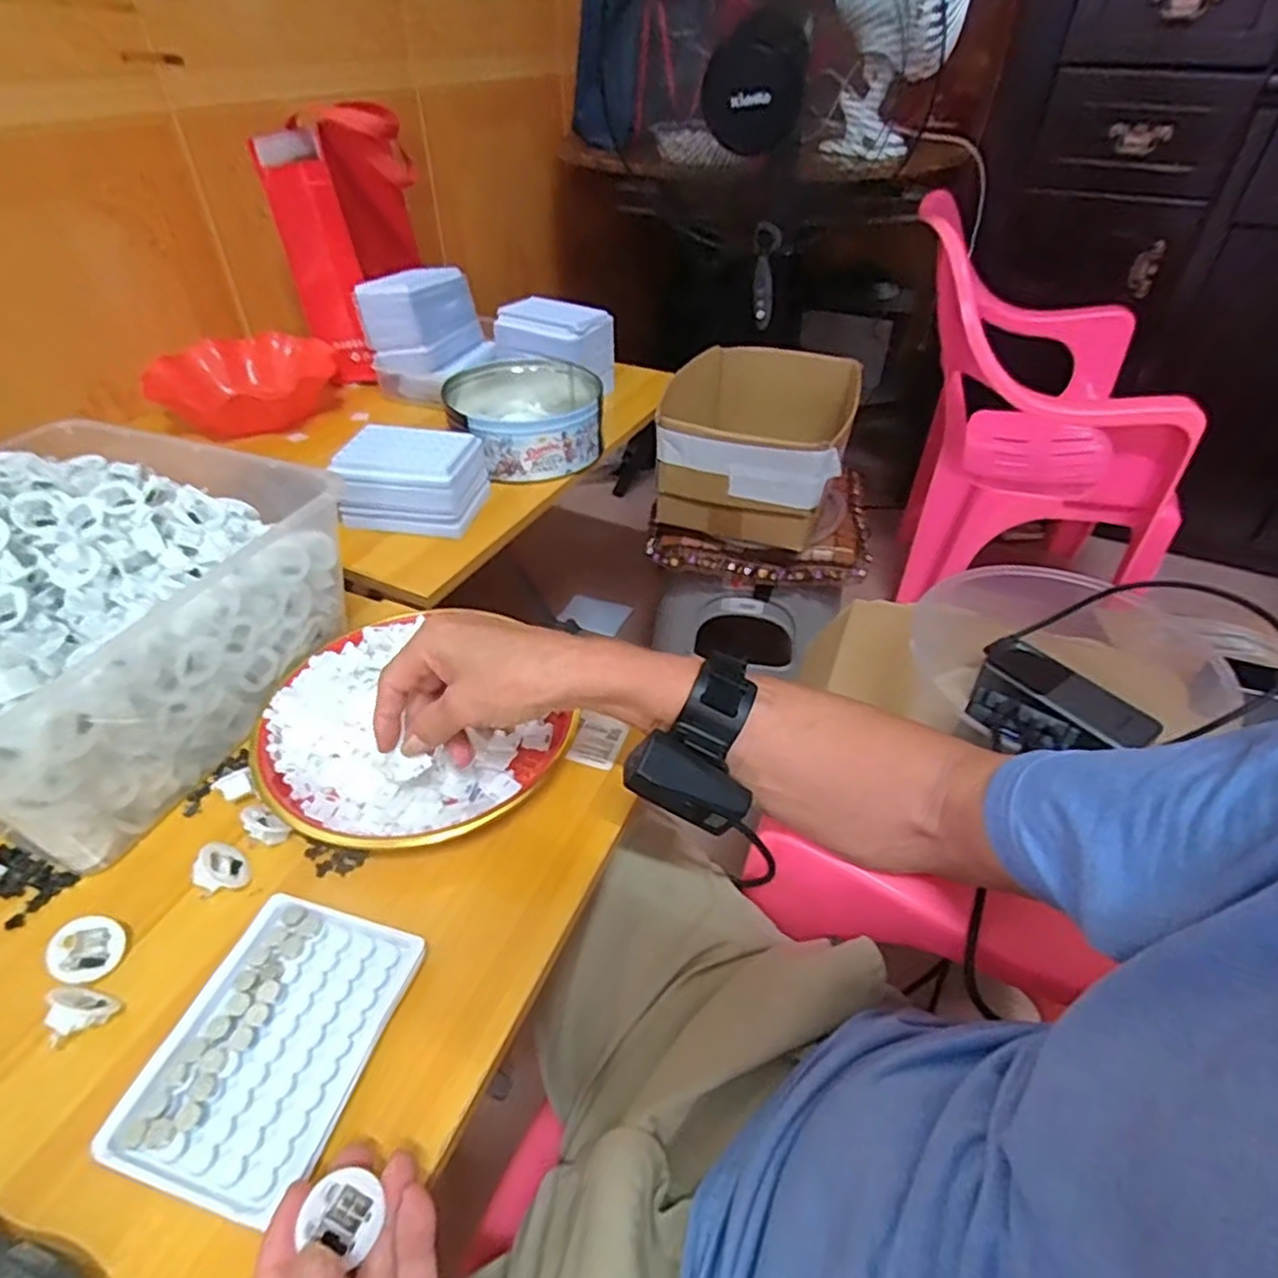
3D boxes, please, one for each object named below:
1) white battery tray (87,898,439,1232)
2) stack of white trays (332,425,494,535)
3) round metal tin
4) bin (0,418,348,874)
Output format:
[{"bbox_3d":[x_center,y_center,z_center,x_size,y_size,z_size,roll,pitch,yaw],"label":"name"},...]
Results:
[{"bbox_3d":[-0.185,0.206,0.366,0.097,0.024,0.133,12,42,12],"label":"white battery tray"},{"bbox_3d":[-0.236,-0.172,0.756,0.135,0.079,0.108,2,41,1],"label":"stack of white trays"},{"bbox_3d":[-0.134,-0.266,0.853,0.180,0.072,0.176,-10,42,-12],"label":"round metal tin"},{"bbox_3d":[-0.400,-0.016,0.505,0.264,0.146,0.296,15,43,16],"label":"bin"}]

